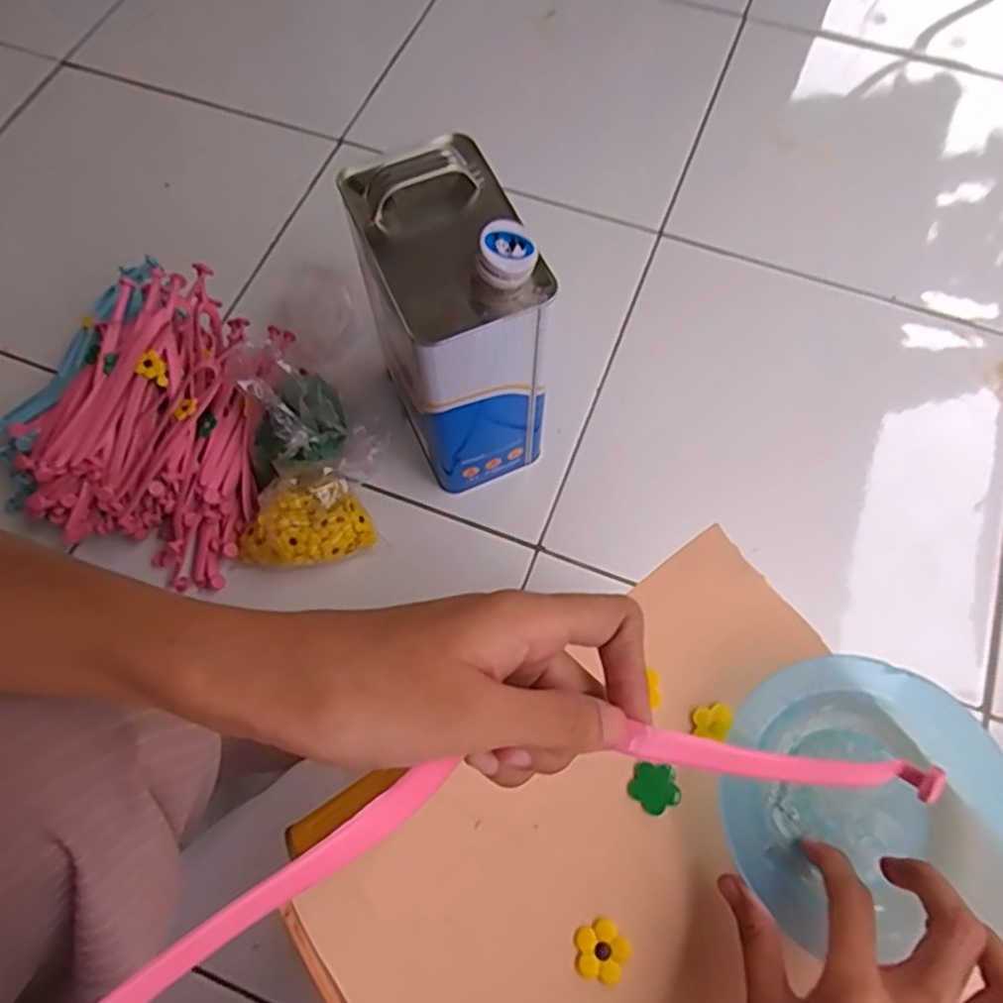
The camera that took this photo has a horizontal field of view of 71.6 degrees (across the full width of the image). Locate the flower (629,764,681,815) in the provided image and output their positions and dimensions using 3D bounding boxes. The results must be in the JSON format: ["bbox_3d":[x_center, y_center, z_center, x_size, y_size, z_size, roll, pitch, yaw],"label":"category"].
[{"bbox_3d":[0.073,0.137,0.331,0.024,0.004,0.022,0,68,1],"label":"flower"}]

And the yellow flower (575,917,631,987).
[{"bbox_3d":[0.045,0.198,0.306,0.023,0.004,0.024,0,68,1],"label":"yellow flower"}]

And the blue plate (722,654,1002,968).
[{"bbox_3d":[0.167,0.137,0.320,0.120,0.030,0.119,0,68,1],"label":"blue plate"}]

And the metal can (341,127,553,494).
[{"bbox_3d":[-0.040,-0.140,0.574,0.112,0.260,0.165,-20,69,-7],"label":"metal can"}]

